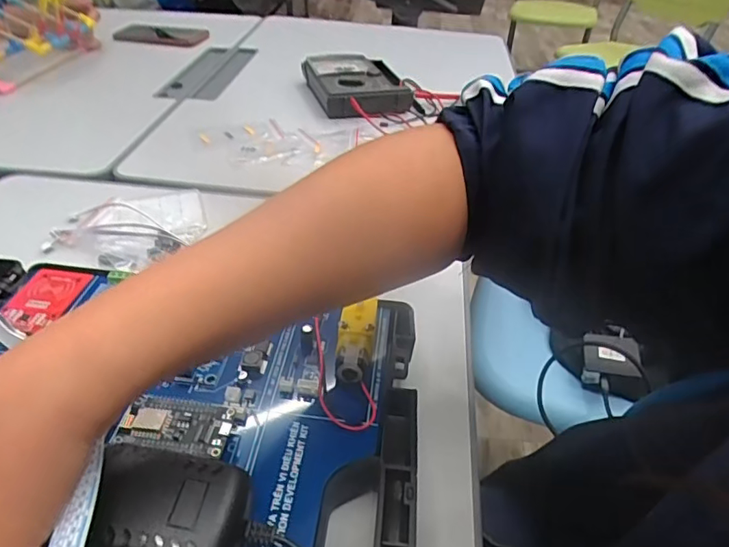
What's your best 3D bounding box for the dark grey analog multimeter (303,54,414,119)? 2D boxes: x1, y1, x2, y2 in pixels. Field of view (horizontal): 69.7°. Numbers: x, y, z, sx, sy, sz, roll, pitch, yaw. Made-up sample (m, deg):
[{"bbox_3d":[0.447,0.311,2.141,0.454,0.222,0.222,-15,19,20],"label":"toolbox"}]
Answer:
[{"bbox_3d":[-0.011,-0.276,0.762,0.123,0.040,0.164,-11,41,-16],"label":"dark grey analog multimeter"}]

